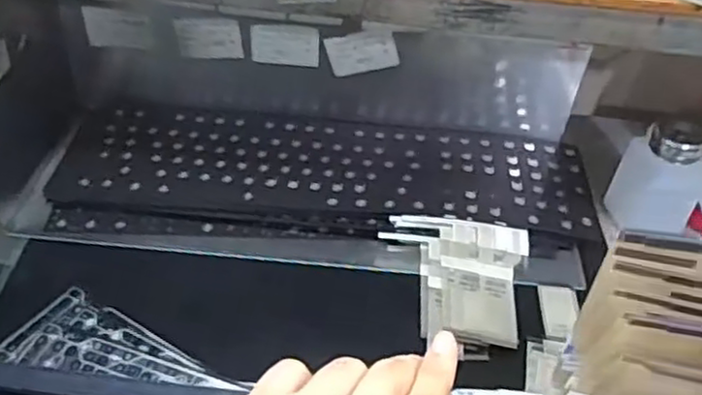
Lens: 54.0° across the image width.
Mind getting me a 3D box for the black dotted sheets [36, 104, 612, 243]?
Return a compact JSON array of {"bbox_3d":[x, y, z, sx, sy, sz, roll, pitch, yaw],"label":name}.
[{"bbox_3d":[-0.021,-0.029,0.609,0.463,0.020,0.146,4,42,-1],"label":"black dotted sheets"}]

